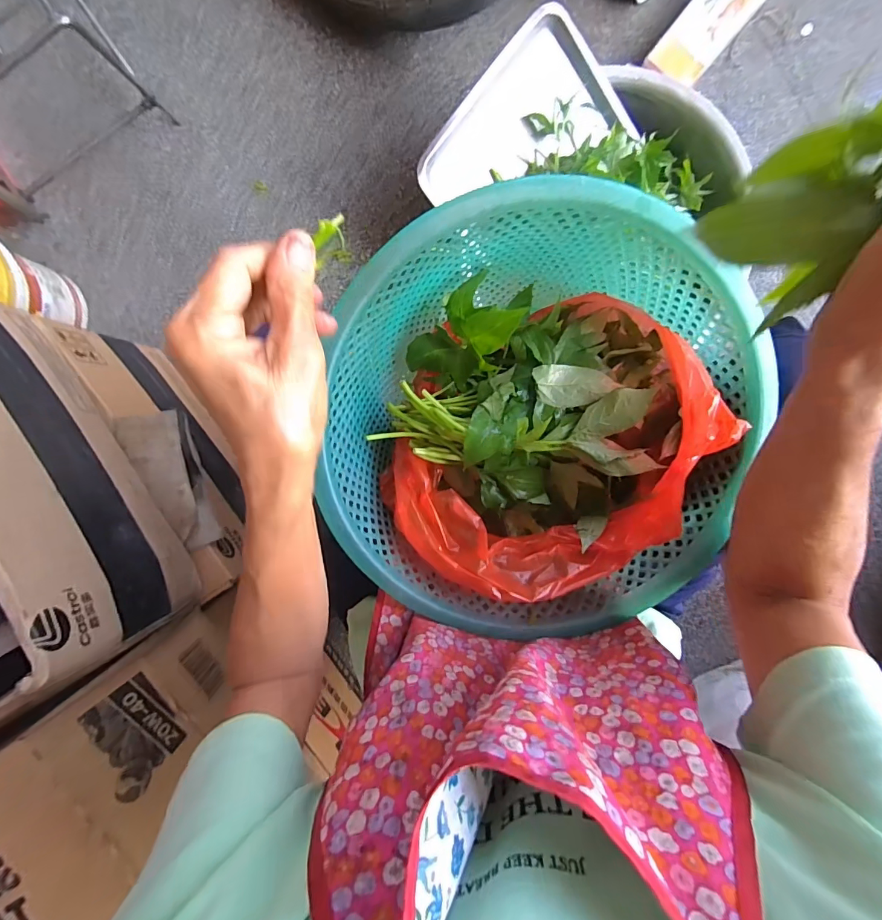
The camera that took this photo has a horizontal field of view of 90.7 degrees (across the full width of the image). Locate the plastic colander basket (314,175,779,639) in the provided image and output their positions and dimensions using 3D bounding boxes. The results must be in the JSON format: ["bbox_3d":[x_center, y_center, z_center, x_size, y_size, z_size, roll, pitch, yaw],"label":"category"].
[{"bbox_3d":[0.073,-0.020,0.365,0.316,0.125,0.327,0,97,-1],"label":"plastic colander basket"}]

